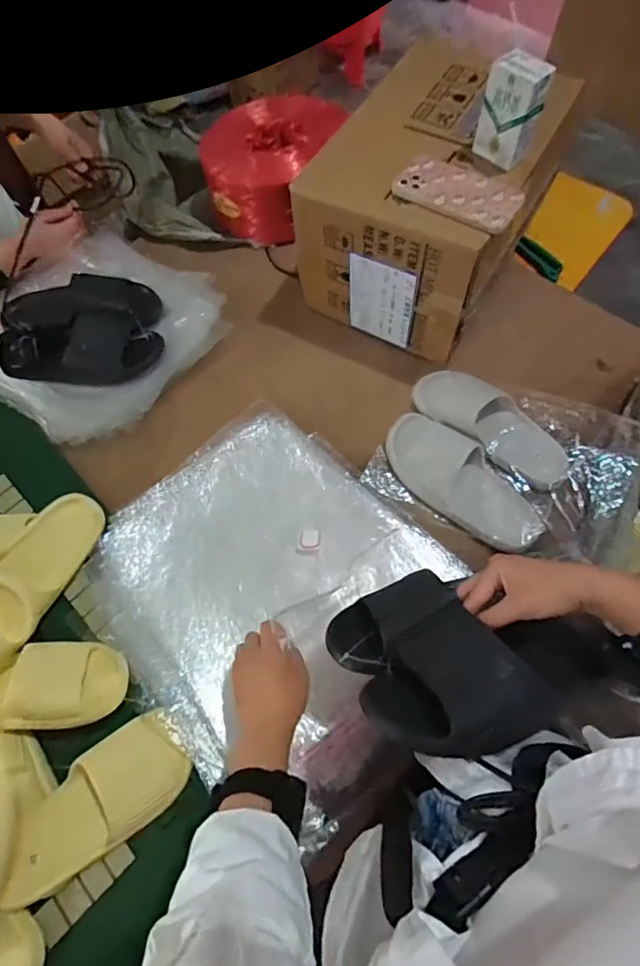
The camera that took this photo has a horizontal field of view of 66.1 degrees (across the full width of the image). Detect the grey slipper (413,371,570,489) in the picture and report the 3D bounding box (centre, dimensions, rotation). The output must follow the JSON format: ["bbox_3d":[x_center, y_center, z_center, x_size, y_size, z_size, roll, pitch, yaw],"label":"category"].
[{"bbox_3d":[0.260,-0.094,0.743,0.107,0.064,0.250,-42,71,-15],"label":"grey slipper"}]

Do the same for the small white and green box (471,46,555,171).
[{"bbox_3d":[0.235,-0.456,0.603,0.071,0.103,0.036,39,73,17],"label":"small white and green box"}]

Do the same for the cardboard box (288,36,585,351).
[{"bbox_3d":[0.176,-0.433,0.782,0.282,0.239,0.352,29,70,14],"label":"cardboard box"}]

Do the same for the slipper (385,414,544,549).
[{"bbox_3d":[0.203,-0.006,0.710,0.255,0.057,0.098,36,72,16],"label":"slipper"}]

